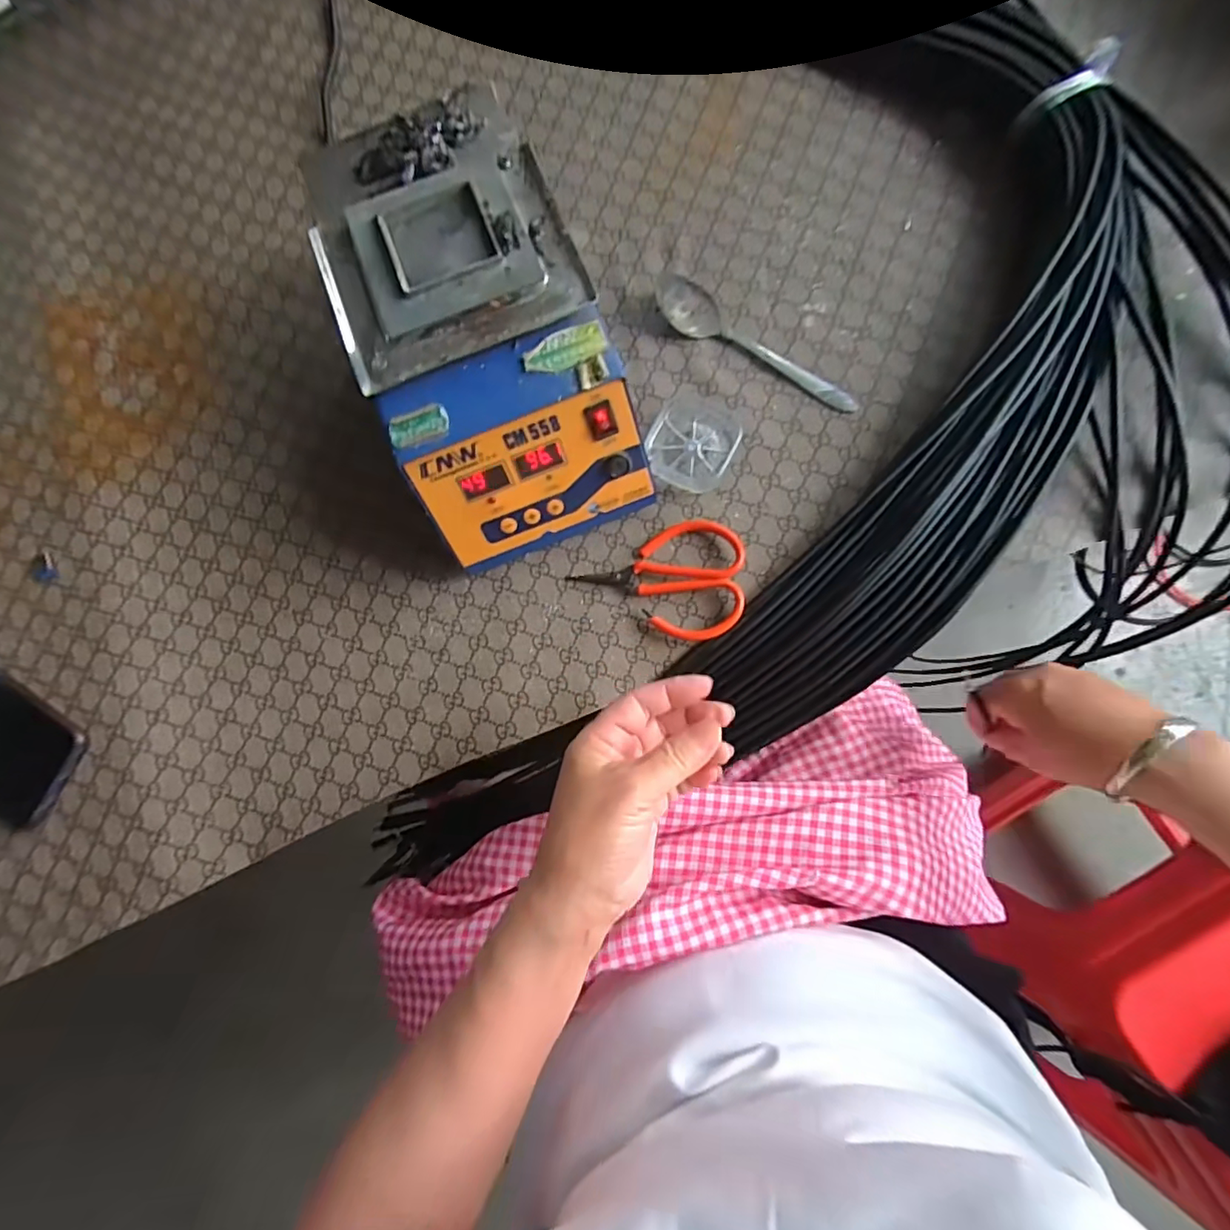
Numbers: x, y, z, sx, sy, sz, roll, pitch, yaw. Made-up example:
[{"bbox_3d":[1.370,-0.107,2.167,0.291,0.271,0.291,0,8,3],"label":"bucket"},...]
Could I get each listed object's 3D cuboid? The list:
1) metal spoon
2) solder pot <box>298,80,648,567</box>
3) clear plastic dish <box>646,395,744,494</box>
[{"bbox_3d":[0.096,-0.187,0.393,0.161,0.014,0.033,39,87,10],"label":"metal spoon"},{"bbox_3d":[-0.084,-0.171,0.349,0.143,0.096,0.252,-22,80,2],"label":"solder pot"},{"bbox_3d":[0.055,-0.123,0.389,0.058,0.011,0.066,29,86,9],"label":"clear plastic dish"}]

